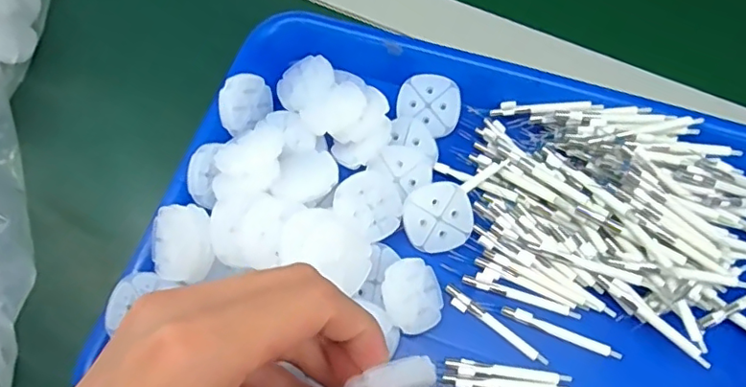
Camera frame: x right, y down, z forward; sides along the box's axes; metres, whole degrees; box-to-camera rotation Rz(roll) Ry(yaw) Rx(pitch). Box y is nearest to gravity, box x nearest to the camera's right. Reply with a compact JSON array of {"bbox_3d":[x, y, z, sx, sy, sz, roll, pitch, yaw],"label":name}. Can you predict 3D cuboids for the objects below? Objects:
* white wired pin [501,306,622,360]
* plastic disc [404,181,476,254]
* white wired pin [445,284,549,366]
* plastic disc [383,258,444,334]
[{"bbox_3d":[0.092,0.068,0.273,0.059,0.004,0.005,20,70,11],"label":"white wired pin"},{"bbox_3d":[0.034,0.012,0.287,0.035,0.004,0.035,0,95,-6],"label":"plastic disc"},{"bbox_3d":[0.060,0.066,0.276,0.058,0.004,0.007,36,74,16],"label":"white wired pin"},{"bbox_3d":[0.021,0.049,0.270,0.035,0.005,0.034,15,66,-36],"label":"plastic disc"}]

